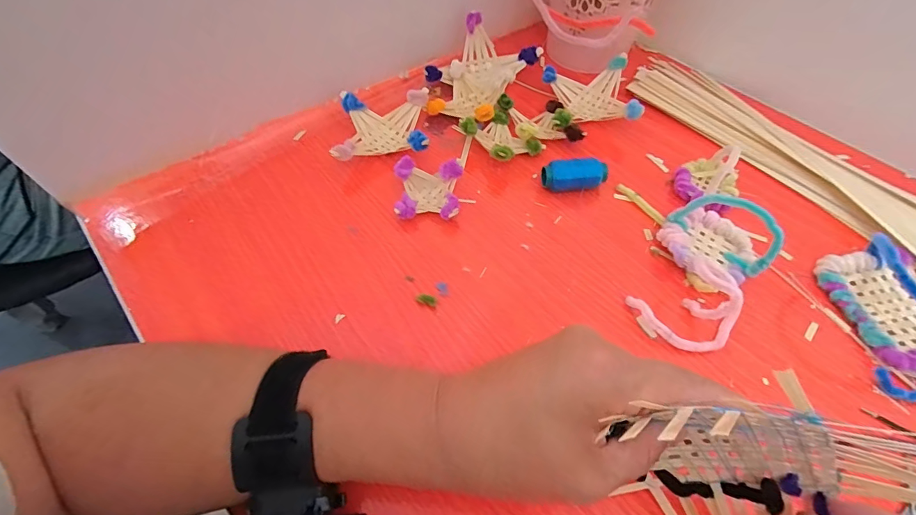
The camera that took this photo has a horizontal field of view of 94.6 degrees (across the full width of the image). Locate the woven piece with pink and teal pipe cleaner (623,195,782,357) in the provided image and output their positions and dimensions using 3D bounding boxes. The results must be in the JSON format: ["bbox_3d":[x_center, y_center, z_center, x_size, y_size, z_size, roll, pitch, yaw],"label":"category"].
[{"bbox_3d":[0.180,0.002,0.305,0.071,0.056,0.123,30,61,19],"label":"woven piece with pink and teal pipe cleaner"}]

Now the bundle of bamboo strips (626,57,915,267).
[{"bbox_3d":[0.319,-0.096,0.395,0.100,0.013,0.353,-32,61,-19],"label":"bundle of bamboo strips"}]

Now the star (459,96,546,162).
[{"bbox_3d":[0.043,-0.115,0.401,0.063,0.030,0.063,-35,63,-21],"label":"star"}]

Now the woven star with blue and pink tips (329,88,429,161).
[{"bbox_3d":[-0.068,-0.119,0.402,0.086,0.034,0.083,-2,56,-1],"label":"woven star with blue and pink tips"}]

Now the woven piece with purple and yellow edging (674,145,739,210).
[{"bbox_3d":[0.223,-0.075,0.368,0.051,0.036,0.062,33,62,21],"label":"woven piece with purple and yellow edging"}]

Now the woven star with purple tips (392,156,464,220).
[{"bbox_3d":[-0.025,-0.055,0.360,0.054,0.032,0.050,4,56,3],"label":"woven star with purple tips"}]

